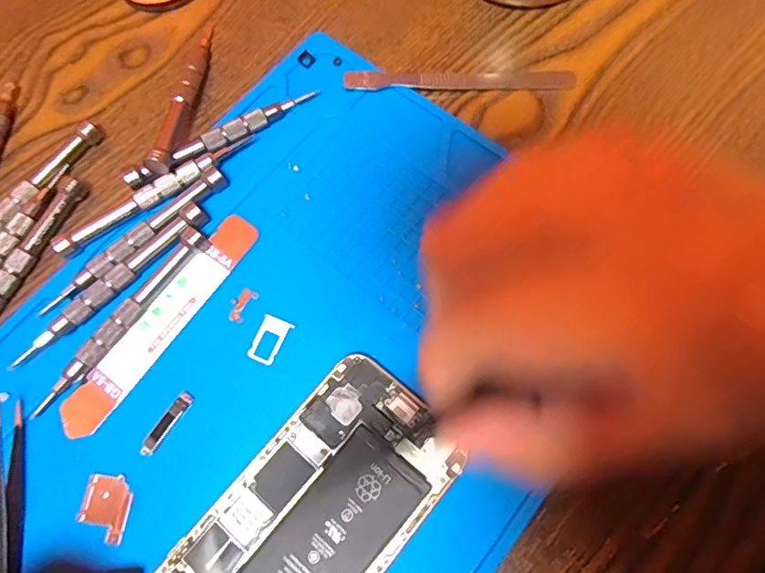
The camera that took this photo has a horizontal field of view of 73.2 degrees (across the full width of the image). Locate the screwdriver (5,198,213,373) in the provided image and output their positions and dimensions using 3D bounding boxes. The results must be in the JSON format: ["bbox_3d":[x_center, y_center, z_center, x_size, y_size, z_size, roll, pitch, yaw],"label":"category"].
[{"bbox_3d":[-0.121,-0.001,0.232,0.103,0.011,0.010,-43,75,-12],"label":"screwdriver"}]

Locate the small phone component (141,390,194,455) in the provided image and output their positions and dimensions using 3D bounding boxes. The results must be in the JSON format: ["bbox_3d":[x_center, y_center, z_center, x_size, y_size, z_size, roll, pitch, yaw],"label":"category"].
[{"bbox_3d":[-0.091,0.057,0.217,0.006,0.004,0.029,32,75,12],"label":"small phone component"}]

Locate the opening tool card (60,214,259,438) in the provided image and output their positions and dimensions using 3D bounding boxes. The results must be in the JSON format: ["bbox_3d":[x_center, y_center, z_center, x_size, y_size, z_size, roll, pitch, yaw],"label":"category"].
[{"bbox_3d":[-0.098,0.015,0.231,0.020,0.004,0.115,33,75,13],"label":"opening tool card"}]

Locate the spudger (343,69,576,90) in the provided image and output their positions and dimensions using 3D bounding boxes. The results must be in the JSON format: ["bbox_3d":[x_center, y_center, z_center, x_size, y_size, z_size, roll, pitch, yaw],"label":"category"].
[{"bbox_3d":[0.040,-0.109,0.269,0.118,0.005,0.013,-1,71,2],"label":"spudger"}]

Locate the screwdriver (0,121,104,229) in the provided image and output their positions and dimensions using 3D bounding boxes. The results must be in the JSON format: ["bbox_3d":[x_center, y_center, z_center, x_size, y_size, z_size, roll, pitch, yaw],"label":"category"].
[{"bbox_3d":[-0.179,-0.043,0.253,0.014,0.009,0.104,32,75,12],"label":"screwdriver"}]

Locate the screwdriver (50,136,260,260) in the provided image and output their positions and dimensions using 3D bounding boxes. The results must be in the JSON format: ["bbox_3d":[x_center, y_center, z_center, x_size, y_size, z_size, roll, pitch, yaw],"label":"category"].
[{"bbox_3d":[-0.106,-0.045,0.247,0.104,0.008,0.009,-34,73,-9],"label":"screwdriver"}]

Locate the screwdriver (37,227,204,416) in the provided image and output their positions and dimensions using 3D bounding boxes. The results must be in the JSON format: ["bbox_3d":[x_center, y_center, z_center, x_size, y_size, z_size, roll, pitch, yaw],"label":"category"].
[{"bbox_3d":[-0.115,0.014,0.228,0.010,0.010,0.099,36,76,13],"label":"screwdriver"}]

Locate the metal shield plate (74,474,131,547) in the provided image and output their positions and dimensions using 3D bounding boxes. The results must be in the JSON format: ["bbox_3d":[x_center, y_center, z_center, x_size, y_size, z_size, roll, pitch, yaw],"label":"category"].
[{"bbox_3d":[-0.112,0.090,0.208,0.019,0.004,0.024,4,71,4],"label":"metal shield plate"}]

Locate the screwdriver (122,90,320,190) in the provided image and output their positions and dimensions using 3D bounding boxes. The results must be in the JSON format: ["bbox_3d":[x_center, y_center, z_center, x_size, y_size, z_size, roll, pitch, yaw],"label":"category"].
[{"bbox_3d":[-0.079,-0.075,0.257,0.102,0.010,0.011,-32,73,-9],"label":"screwdriver"}]

